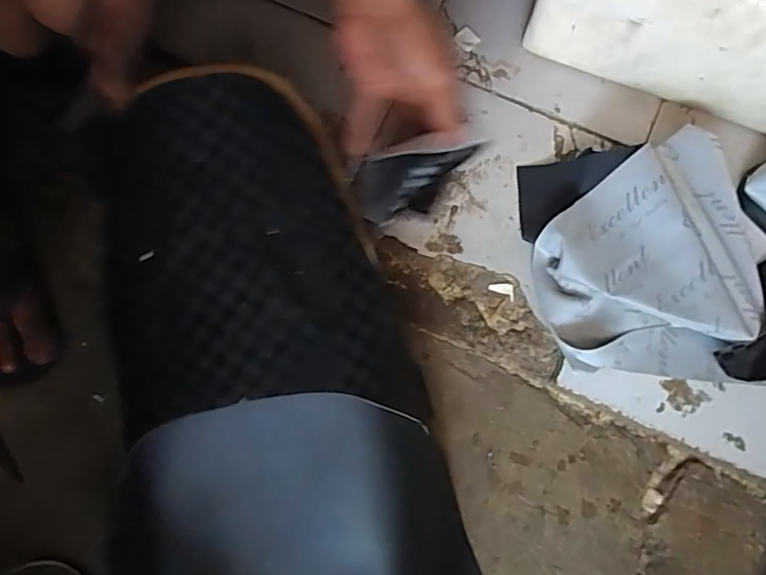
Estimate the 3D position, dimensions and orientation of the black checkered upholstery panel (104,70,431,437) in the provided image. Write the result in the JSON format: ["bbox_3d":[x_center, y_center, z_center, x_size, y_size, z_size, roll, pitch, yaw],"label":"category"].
[{"bbox_3d":[-0.117,-0.020,0.435,0.220,0.089,0.289,-17,78,-2],"label":"black checkered upholstery panel"}]

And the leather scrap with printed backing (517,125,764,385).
[{"bbox_3d":[0.279,-0.031,0.576,0.224,0.061,0.256,-5,78,1],"label":"leather scrap with printed backing"}]

